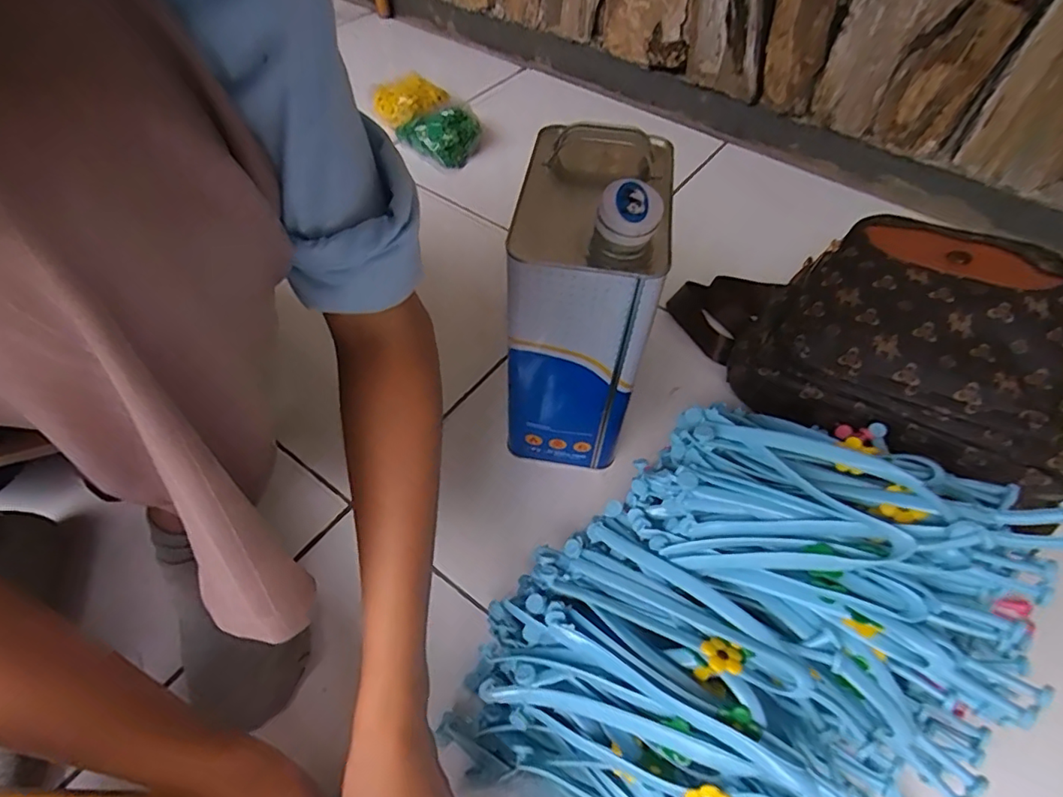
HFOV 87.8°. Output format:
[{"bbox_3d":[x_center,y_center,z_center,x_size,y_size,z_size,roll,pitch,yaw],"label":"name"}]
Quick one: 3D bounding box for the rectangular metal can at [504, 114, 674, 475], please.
[{"bbox_3d":[0.040,-0.077,0.471,0.103,0.268,0.162,7,54,3],"label":"rectangular metal can"}]

